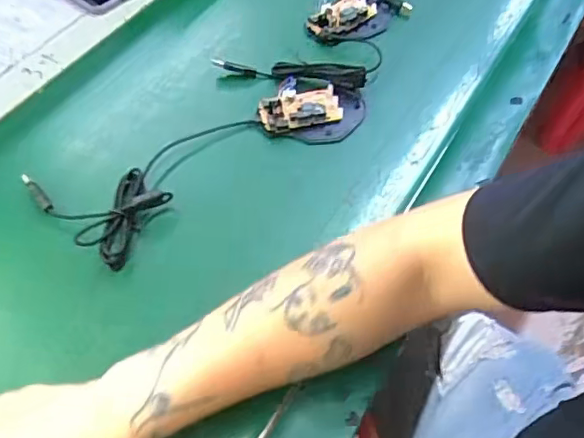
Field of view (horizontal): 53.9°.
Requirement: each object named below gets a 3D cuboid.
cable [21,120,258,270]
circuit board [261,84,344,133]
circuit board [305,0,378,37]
[{"bbox_3d":[-0.139,-0.055,0.537,0.130,0.032,0.197,33,61,20],"label":"cable"},{"bbox_3d":[0.007,-0.113,0.573,0.078,0.015,0.048,-12,56,-9],"label":"circuit board"},{"bbox_3d":[0.054,-0.231,0.656,0.085,0.013,0.044,-36,63,-22],"label":"circuit board"}]

